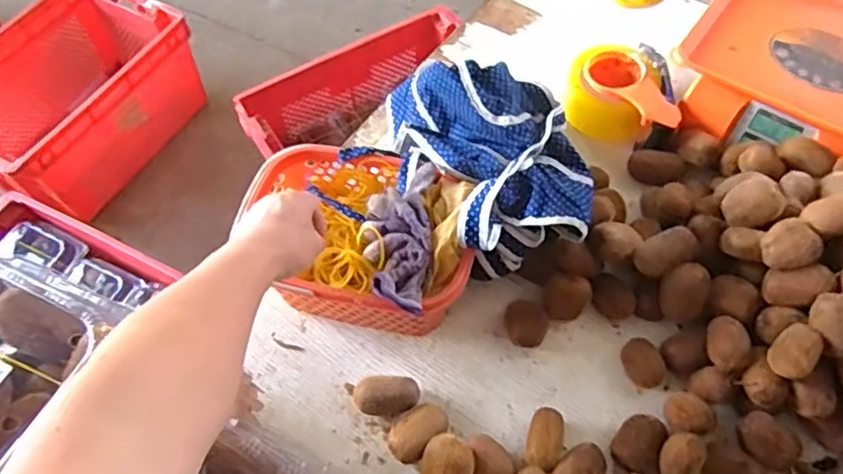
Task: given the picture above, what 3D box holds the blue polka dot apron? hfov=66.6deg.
[{"bbox_3d":[0.049,-0.054,0.709,0.270,0.154,0.266,-1,59,2],"label":"blue polka dot apron"}]

